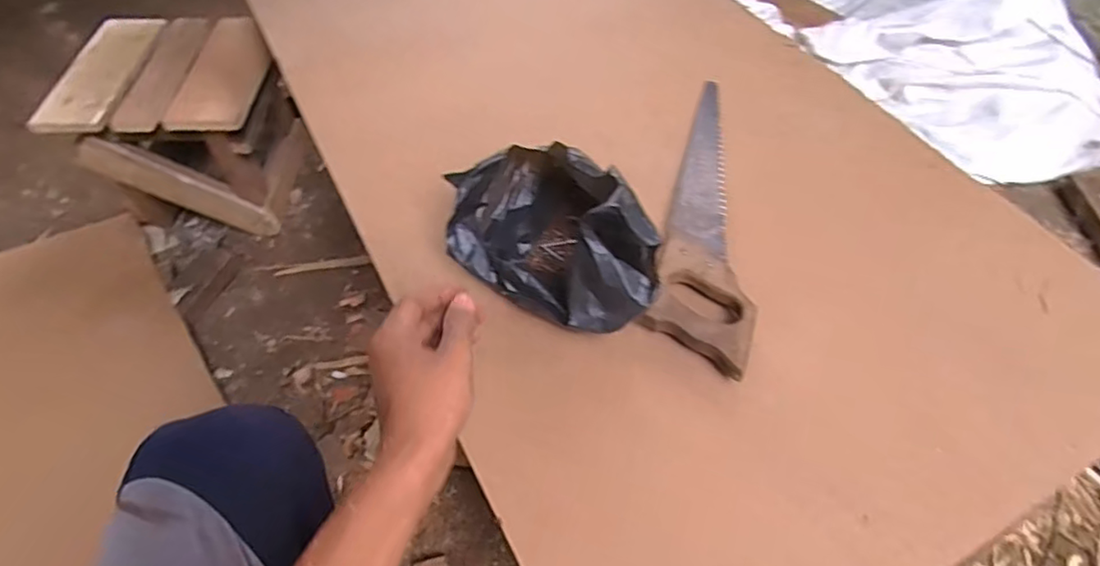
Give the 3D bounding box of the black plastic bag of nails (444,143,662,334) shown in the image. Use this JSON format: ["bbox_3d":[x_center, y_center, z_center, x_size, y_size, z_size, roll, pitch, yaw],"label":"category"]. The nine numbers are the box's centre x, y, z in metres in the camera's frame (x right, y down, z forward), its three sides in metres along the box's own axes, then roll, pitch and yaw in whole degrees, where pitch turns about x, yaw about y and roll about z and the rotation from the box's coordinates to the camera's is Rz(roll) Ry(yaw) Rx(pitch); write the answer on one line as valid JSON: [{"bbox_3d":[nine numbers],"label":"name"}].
[{"bbox_3d":[0.012,-0.048,0.568,0.205,0.109,0.133,27,58,19],"label":"black plastic bag of nails"}]

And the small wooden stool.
[{"bbox_3d":[-0.611,-0.267,1.067,0.299,0.263,0.269,0,51,1],"label":"small wooden stool"}]

